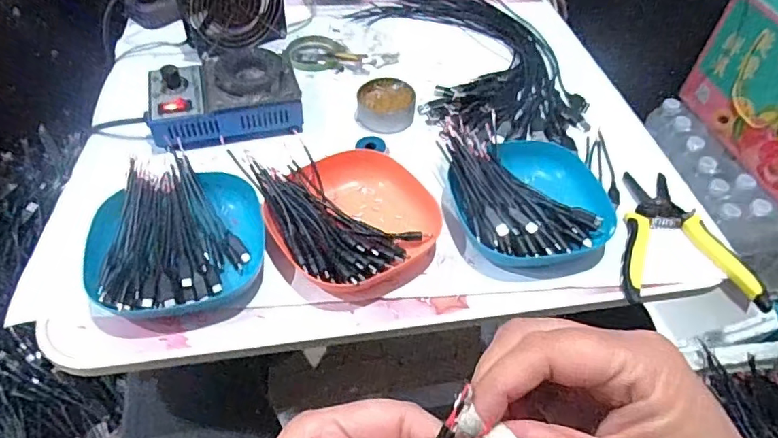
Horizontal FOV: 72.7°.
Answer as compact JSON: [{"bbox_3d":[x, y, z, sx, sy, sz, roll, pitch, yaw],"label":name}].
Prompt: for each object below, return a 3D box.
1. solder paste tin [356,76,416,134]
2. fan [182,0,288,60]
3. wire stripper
[{"bbox_3d":[-0.003,-0.127,0.582,0.063,0.031,0.051,13,51,8],"label":"solder paste tin"},{"bbox_3d":[-0.186,-0.265,0.639,0.118,0.115,0.032,-26,56,-22],"label":"fan"},{"bbox_3d":[0.259,0.014,0.486,0.112,0.016,0.151,3,50,0],"label":"wire stripper"}]

